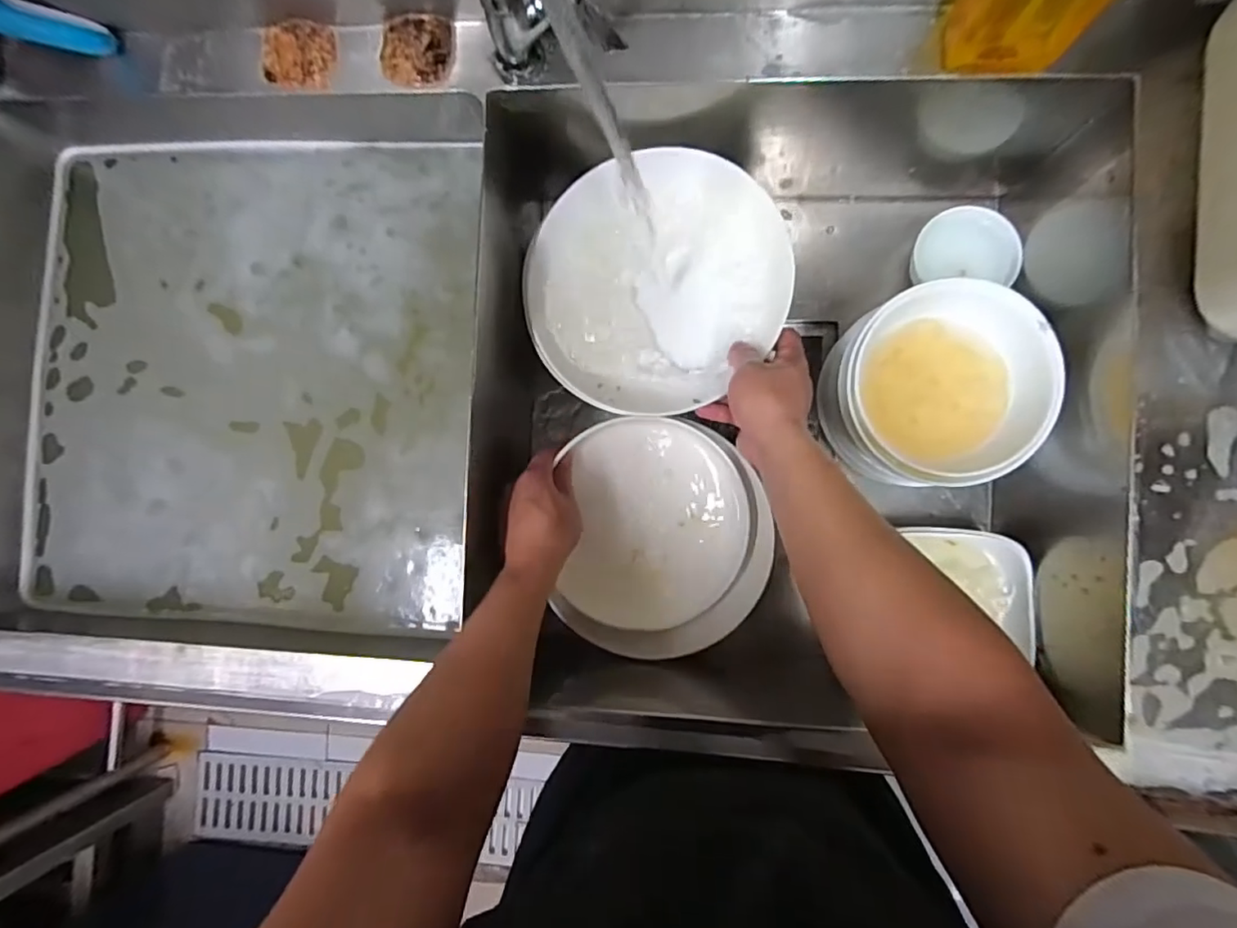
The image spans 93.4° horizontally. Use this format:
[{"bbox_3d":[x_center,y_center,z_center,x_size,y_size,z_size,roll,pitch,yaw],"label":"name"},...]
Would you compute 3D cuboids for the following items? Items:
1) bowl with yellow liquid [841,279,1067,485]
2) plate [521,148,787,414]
[{"bbox_3d":[0.310,-0.077,0.557,0.174,0.057,0.180,0,88,10],"label":"bowl with yellow liquid"},{"bbox_3d":[0.032,-0.181,0.587,0.250,0.042,0.246,0,88,10],"label":"plate"}]

